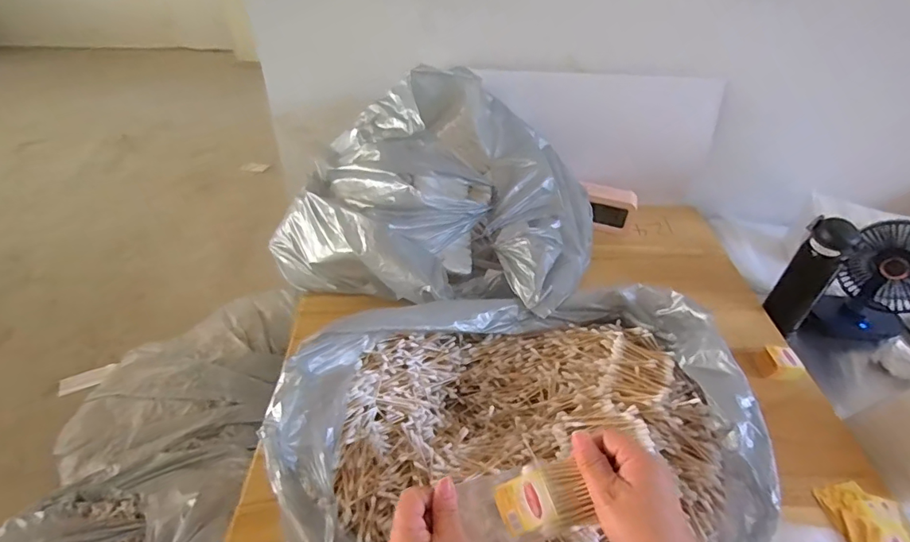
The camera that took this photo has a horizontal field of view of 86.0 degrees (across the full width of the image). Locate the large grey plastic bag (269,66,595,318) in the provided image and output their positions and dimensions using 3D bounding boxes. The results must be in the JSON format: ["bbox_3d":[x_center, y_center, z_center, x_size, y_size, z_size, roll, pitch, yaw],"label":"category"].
[{"bbox_3d":[-0.013,-0.127,0.774,0.470,0.256,0.371,14,42,14],"label":"large grey plastic bag"}]

